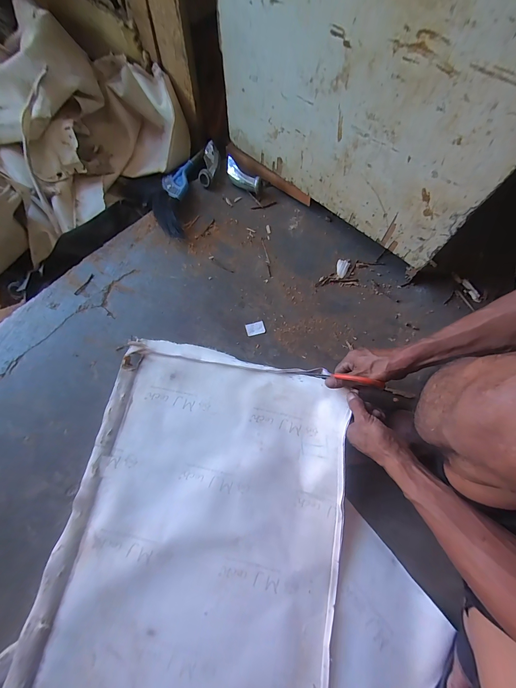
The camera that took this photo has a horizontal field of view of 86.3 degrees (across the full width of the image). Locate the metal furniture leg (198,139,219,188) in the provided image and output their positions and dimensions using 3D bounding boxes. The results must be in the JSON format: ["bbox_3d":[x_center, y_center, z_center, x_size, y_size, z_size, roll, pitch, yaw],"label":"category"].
[{"bbox_3d":[-0.132,-0.484,0.742,0.049,0.036,0.120,5,69,0],"label":"metal furniture leg"}]

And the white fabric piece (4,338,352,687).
[{"bbox_3d":[-0.105,0.358,0.434,0.449,0.062,0.731,10,69,2],"label":"white fabric piece"}]

